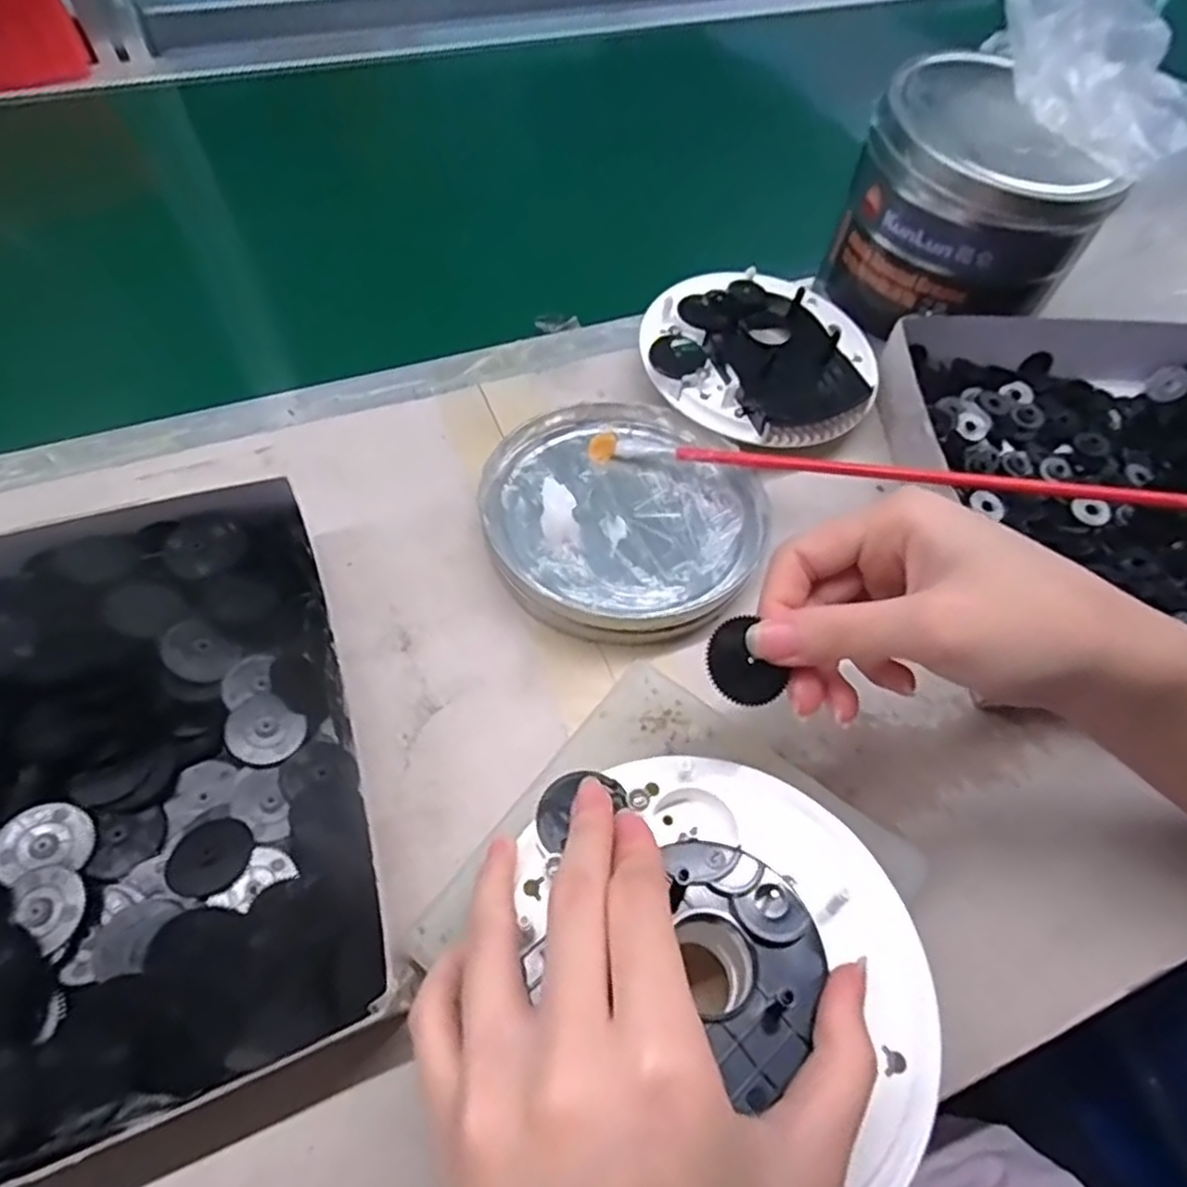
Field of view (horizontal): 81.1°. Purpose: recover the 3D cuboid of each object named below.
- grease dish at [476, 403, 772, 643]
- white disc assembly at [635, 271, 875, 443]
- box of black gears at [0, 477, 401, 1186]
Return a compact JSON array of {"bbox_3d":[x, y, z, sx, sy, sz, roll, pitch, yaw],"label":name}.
[{"bbox_3d":[0.014,-0.039,0.324,0.128,0.022,0.125,1,58,-2],"label":"grease dish"},{"bbox_3d":[0.087,-0.125,0.365,0.121,0.034,0.110,1,58,-2],"label":"white disc assembly"},{"bbox_3d":[-0.193,0.072,0.235,0.223,0.037,0.217,-17,60,-13],"label":"box of black gears"}]

